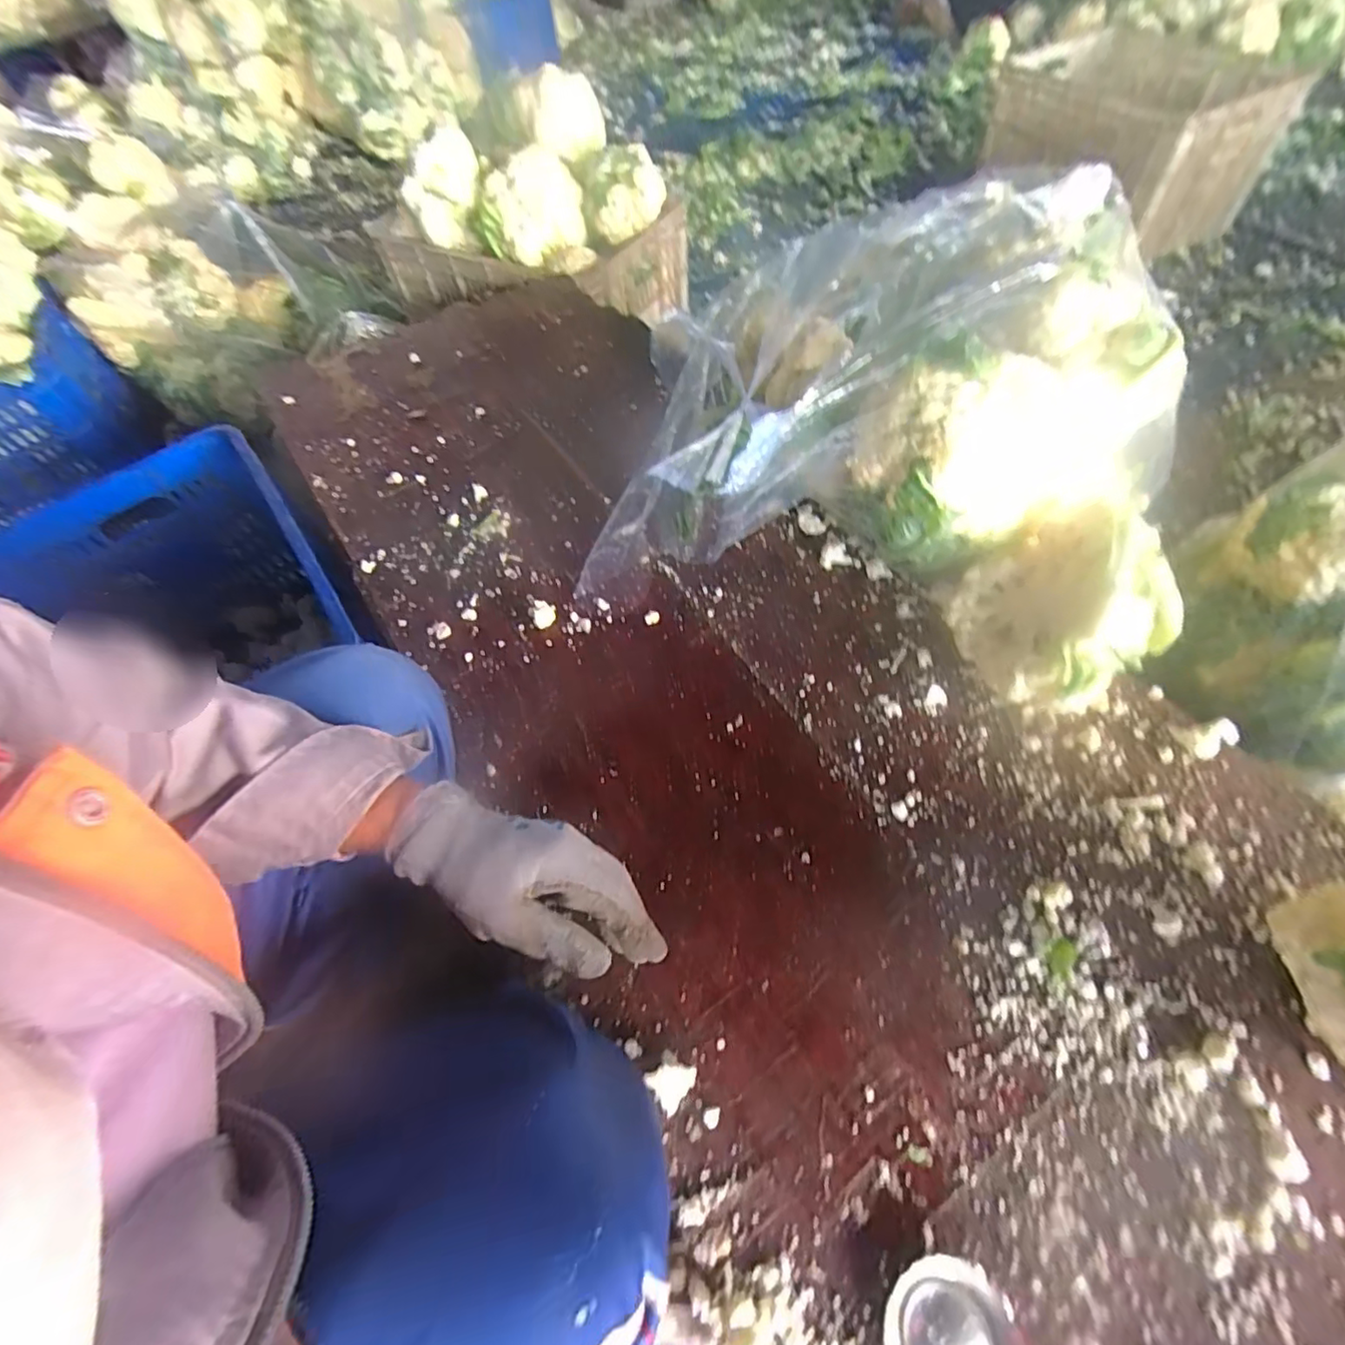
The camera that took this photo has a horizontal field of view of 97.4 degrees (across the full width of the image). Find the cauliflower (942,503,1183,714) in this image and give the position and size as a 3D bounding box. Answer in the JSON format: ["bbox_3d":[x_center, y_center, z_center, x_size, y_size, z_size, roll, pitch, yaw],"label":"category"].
[{"bbox_3d":[0.297,-0.048,0.466,0.110,0.131,0.132,-21,59,-9],"label":"cauliflower"}]

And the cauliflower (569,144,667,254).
[{"bbox_3d":[-0.090,-0.826,1.020,0.138,0.144,0.136,-14,58,-4],"label":"cauliflower"}]

